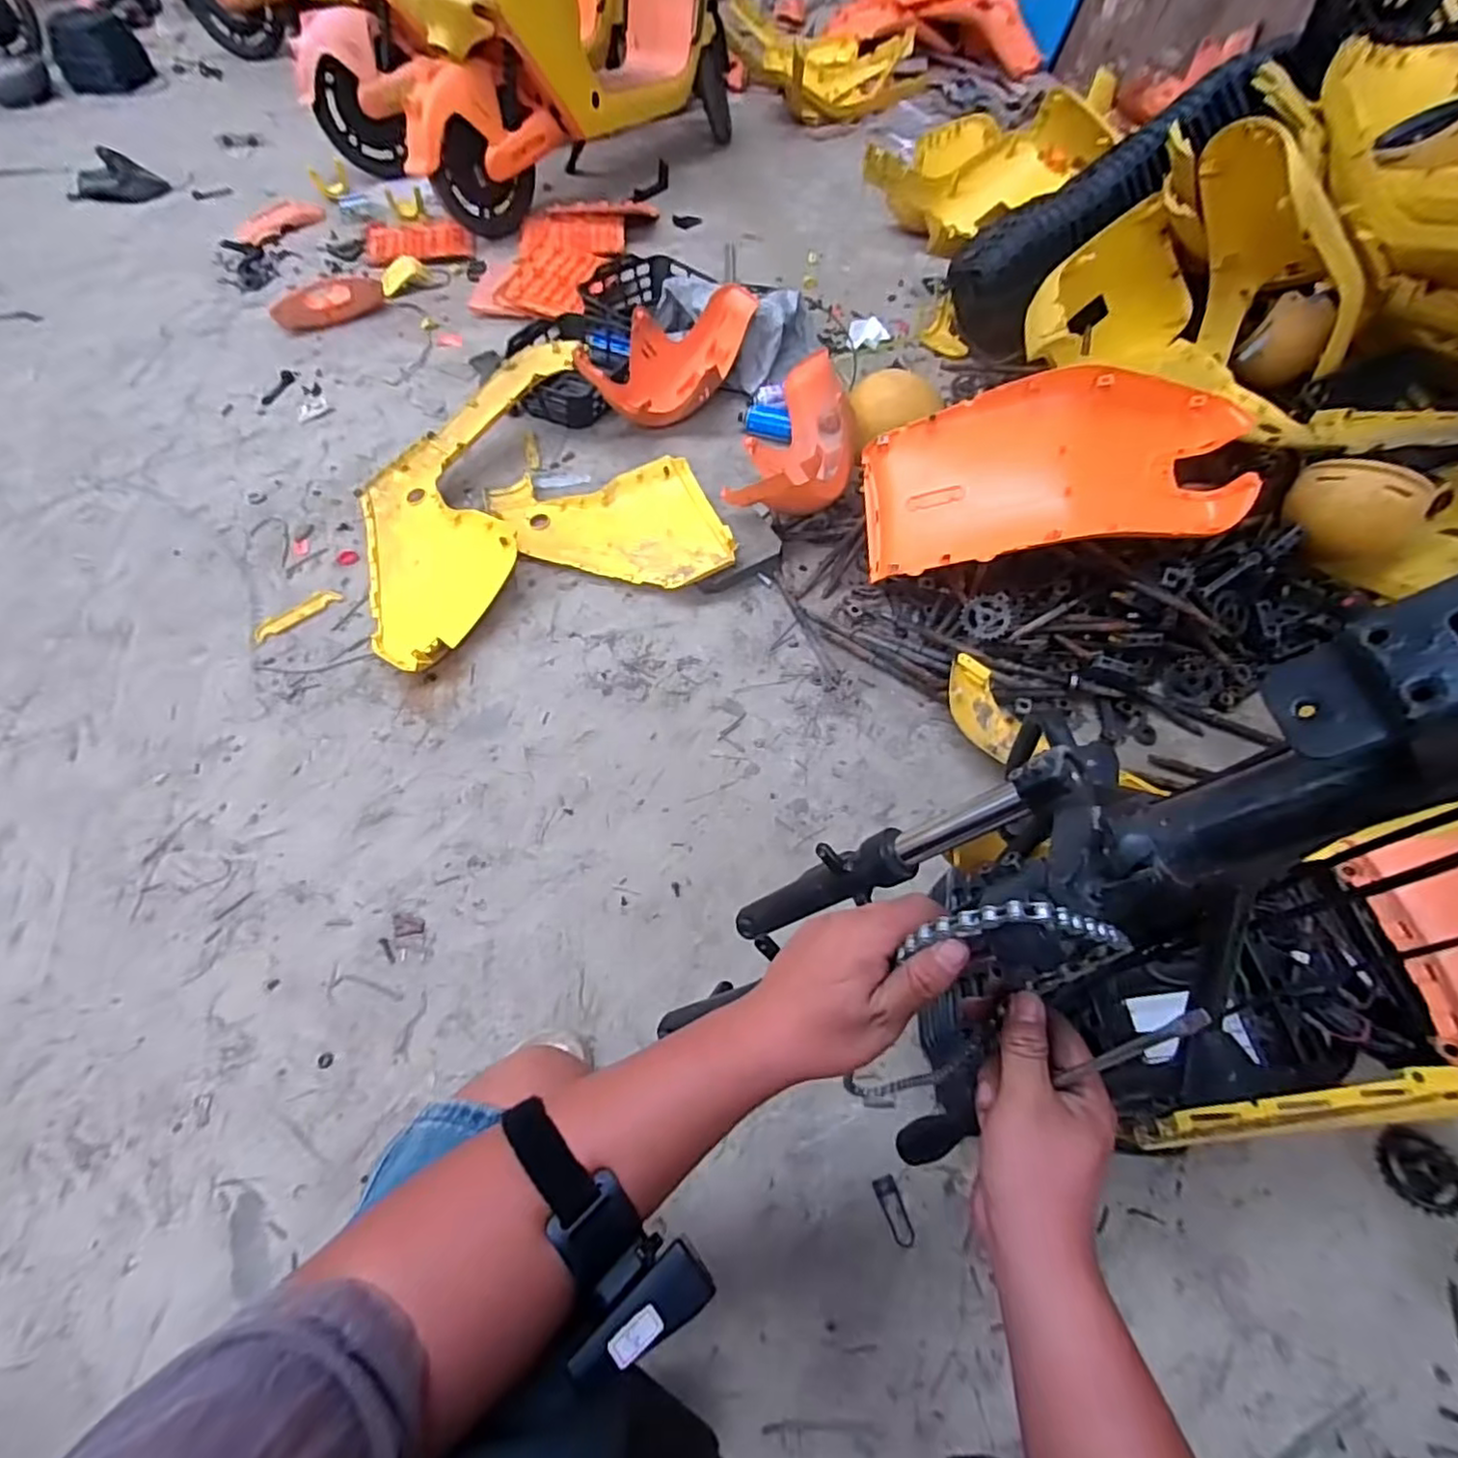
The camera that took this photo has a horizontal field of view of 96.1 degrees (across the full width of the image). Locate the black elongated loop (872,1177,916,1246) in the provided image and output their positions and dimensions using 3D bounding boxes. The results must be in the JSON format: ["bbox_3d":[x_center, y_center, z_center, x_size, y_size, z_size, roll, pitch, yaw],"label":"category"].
[{"bbox_3d":[0.193,0.559,0.761,0.025,0.004,0.070,-18,58,-10],"label":"black elongated loop"}]

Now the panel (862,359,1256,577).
[{"bbox_3d":[0.571,-0.431,1.155,0.621,0.242,0.286,4,58,1],"label":"panel"}]

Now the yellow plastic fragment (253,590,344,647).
[{"bbox_3d":[-0.817,-0.216,1.239,0.166,0.010,0.042,-34,62,-19],"label":"yellow plastic fragment"}]

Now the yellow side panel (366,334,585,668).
[{"bbox_3d":[-0.559,-0.502,1.339,0.367,0.139,0.879,5,57,5],"label":"yellow side panel"}]

